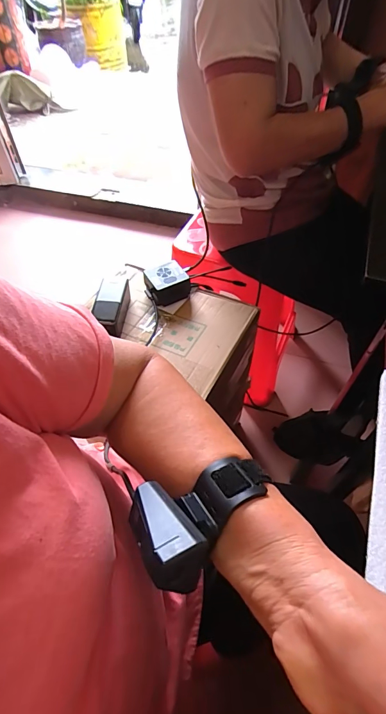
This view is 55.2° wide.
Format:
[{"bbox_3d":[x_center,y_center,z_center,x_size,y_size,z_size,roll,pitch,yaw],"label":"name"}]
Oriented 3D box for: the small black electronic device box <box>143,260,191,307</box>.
[{"bbox_3d":[-0.054,-0.157,0.778,0.085,0.049,0.077,-19,54,-13],"label":"small black electronic device box"}]

